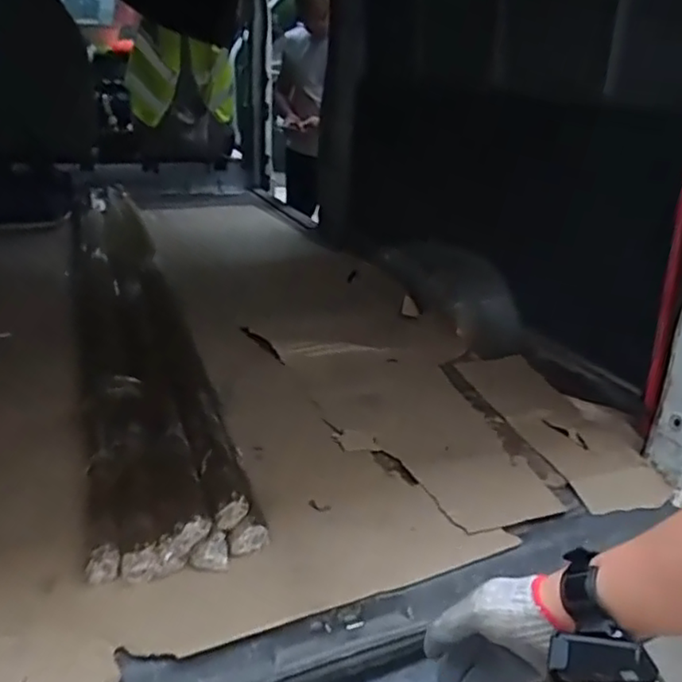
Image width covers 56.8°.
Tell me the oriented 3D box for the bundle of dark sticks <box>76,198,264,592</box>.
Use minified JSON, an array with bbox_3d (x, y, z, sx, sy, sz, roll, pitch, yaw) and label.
[{"bbox_3d":[-0.511,-0.033,1.564,0.257,0.075,1.658,-4,25,-21],"label":"bundle of dark sticks"}]

